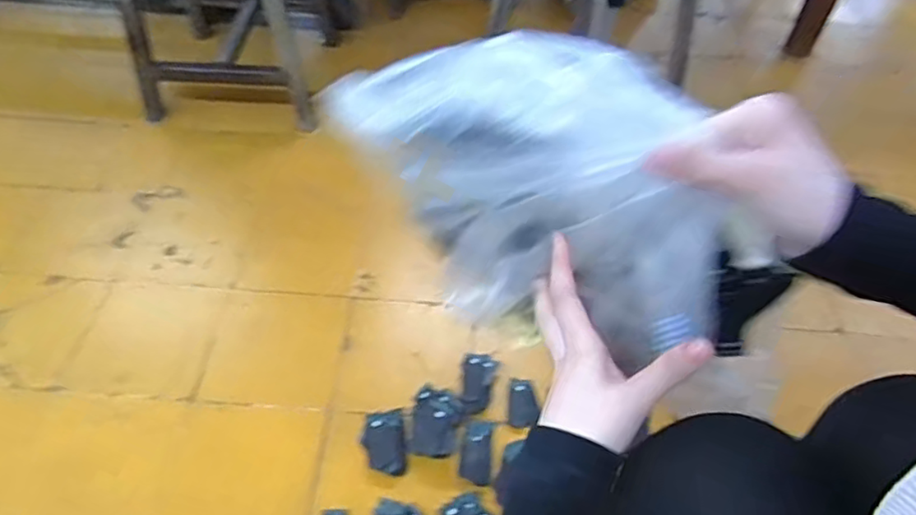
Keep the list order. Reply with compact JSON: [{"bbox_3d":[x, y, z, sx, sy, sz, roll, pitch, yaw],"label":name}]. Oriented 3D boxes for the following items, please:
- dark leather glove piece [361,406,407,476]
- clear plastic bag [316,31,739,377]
[{"bbox_3d":[-0.101,0.248,0.841,0.056,0.020,0.090,-2,52,-8],"label":"dark leather glove piece"},{"bbox_3d":[0.053,-0.040,0.420,0.252,0.184,0.080,24,53,13],"label":"clear plastic bag"}]

